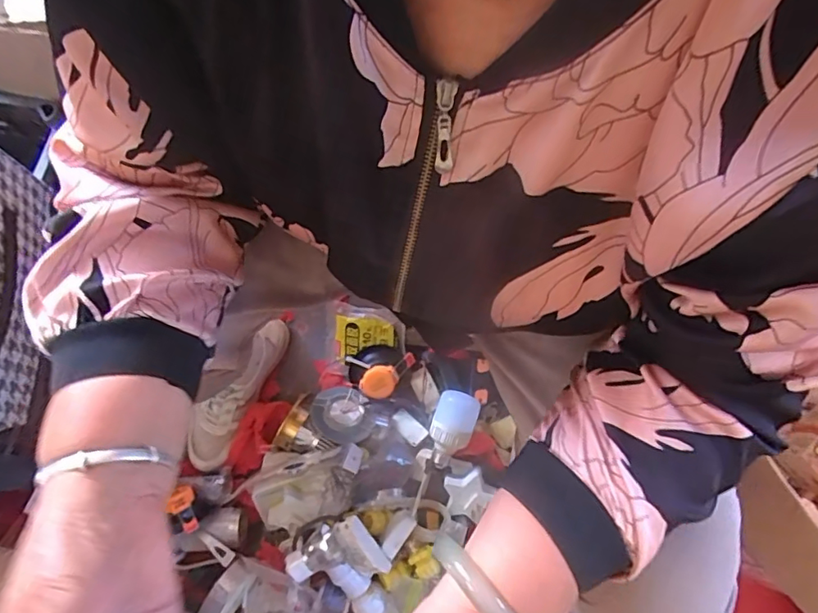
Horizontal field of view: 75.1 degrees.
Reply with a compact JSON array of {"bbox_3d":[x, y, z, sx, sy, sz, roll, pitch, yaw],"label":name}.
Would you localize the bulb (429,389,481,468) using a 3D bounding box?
[{"bbox_3d":[0.060,0.174,0.751,0.058,0.053,0.105,17,74,7],"label":"bulb"}]

